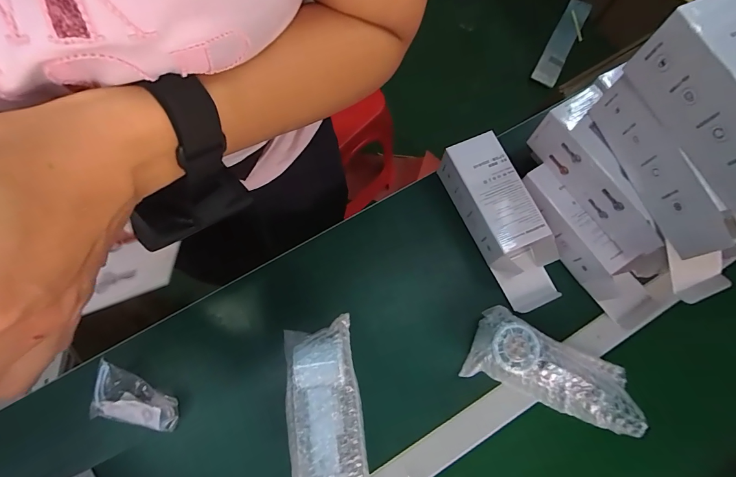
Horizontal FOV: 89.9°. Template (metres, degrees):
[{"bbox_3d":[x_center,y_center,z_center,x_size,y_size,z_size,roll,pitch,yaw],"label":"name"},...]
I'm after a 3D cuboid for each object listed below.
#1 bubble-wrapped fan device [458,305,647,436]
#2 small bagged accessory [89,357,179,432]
[{"bbox_3d":[0.221,0.156,0.443,0.197,0.047,0.099,19,74,3],"label":"bubble-wrapped fan device"},{"bbox_3d":[-0.274,0.186,0.437,0.096,0.021,0.075,12,97,-6],"label":"small bagged accessory"}]

